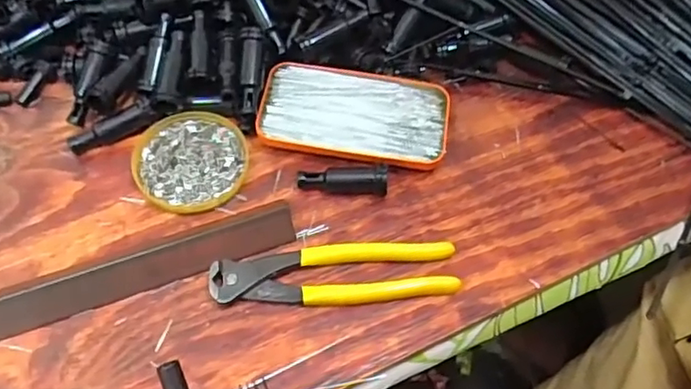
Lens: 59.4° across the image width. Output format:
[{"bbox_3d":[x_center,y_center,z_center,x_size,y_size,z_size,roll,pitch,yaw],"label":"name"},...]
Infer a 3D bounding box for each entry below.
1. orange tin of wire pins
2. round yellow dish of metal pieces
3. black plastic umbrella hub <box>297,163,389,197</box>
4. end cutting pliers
[{"bbox_3d":[0.007,-0.061,0.475,0.142,0.018,0.086,8,59,2],"label":"orange tin of wire pins"},{"bbox_3d":[-0.116,-0.026,0.455,0.081,0.006,0.085,1,59,-2],"label":"round yellow dish of metal pieces"},{"bbox_3d":[-0.002,-0.014,0.444,0.065,0.023,0.019,7,59,1],"label":"black plastic umbrella hub"},{"bbox_3d":[-0.006,0.054,0.411,0.164,0.014,0.040,-4,59,-5],"label":"end cutting pliers"}]

